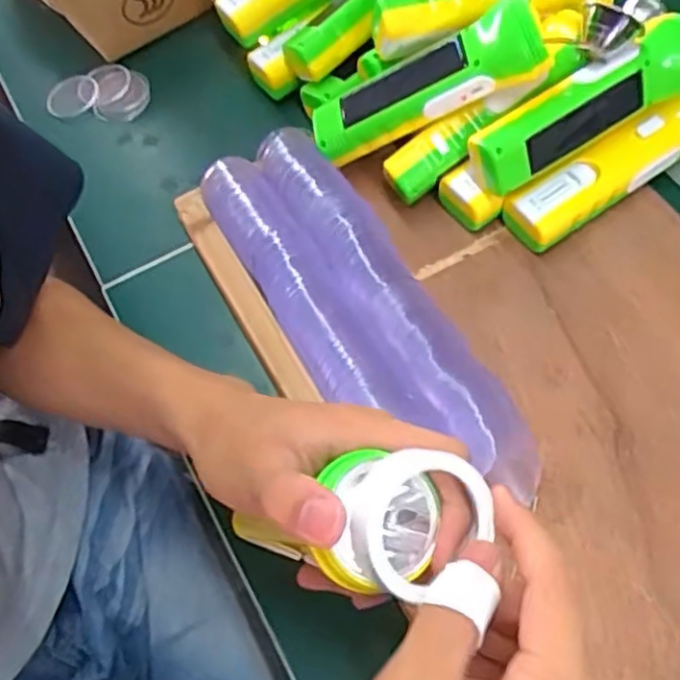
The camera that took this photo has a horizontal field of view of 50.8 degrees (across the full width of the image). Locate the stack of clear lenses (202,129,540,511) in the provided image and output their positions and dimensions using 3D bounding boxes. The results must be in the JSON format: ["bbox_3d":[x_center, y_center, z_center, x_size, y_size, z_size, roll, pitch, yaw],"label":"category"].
[{"bbox_3d":[0.010,-0.018,0.463,0.092,0.039,0.290,-27,63,-11],"label":"stack of clear lenses"}]

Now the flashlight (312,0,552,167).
[{"bbox_3d":[0.055,-0.173,0.479,0.158,0.041,0.050,-20,59,26],"label":"flashlight"}]

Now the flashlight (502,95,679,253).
[{"bbox_3d":[0.191,-0.119,0.494,0.166,0.053,0.041,-29,63,-12],"label":"flashlight"}]

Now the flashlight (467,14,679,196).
[{"bbox_3d":[0.161,-0.154,0.467,0.163,0.055,0.035,-28,63,-12],"label":"flashlight"}]

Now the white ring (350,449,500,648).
[{"bbox_3d":[0.031,0.068,0.252,0.053,0.013,0.052,-1,63,2],"label":"white ring"}]

